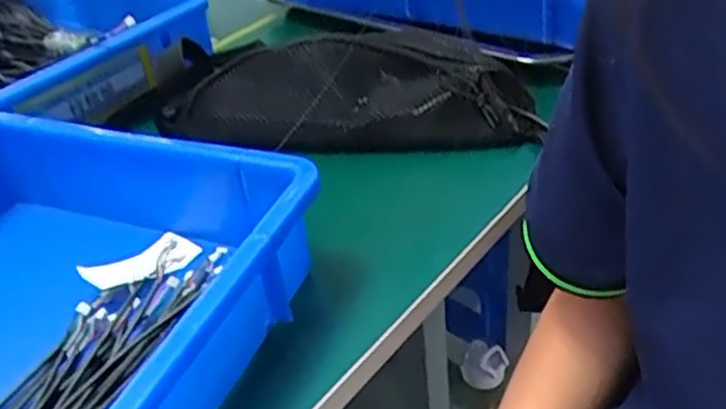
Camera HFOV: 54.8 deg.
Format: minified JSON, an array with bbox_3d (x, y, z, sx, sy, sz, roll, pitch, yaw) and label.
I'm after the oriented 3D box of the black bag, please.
[{"bbox_3d":[-0.021,-0.100,0.572,0.305,0.063,0.134,0,36,11],"label":"black bag"}]

